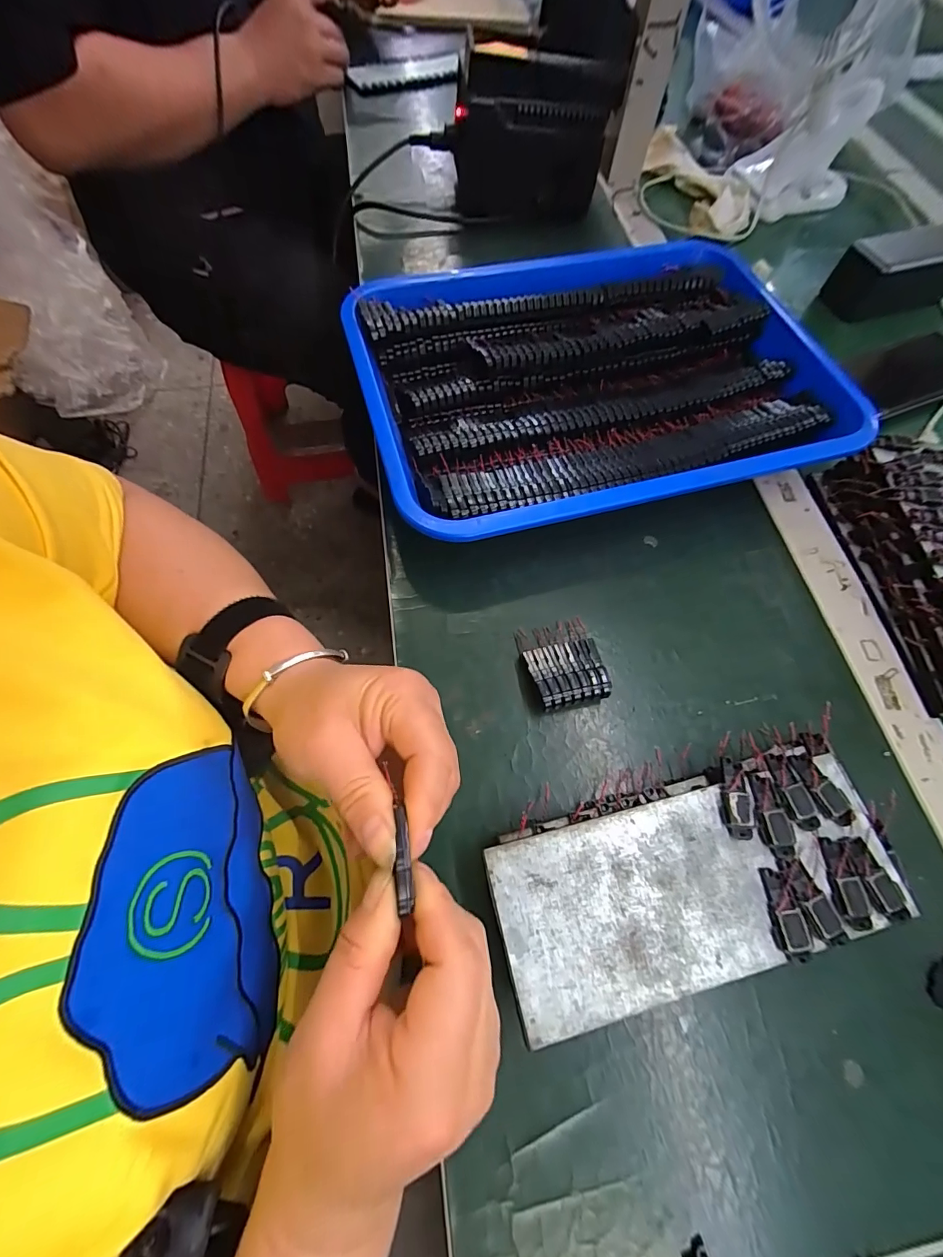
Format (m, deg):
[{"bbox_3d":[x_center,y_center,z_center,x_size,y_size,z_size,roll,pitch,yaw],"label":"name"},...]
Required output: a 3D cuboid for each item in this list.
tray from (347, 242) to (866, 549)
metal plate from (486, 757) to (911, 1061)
[{"bbox_3d":[0.099,-0.196,0.369,0.365,0.050,0.264,-15,67,-9],"label":"tray"},{"bbox_3d":[0.109,0.123,0.223,0.194,0.004,0.078,-12,67,-7],"label":"metal plate"}]

